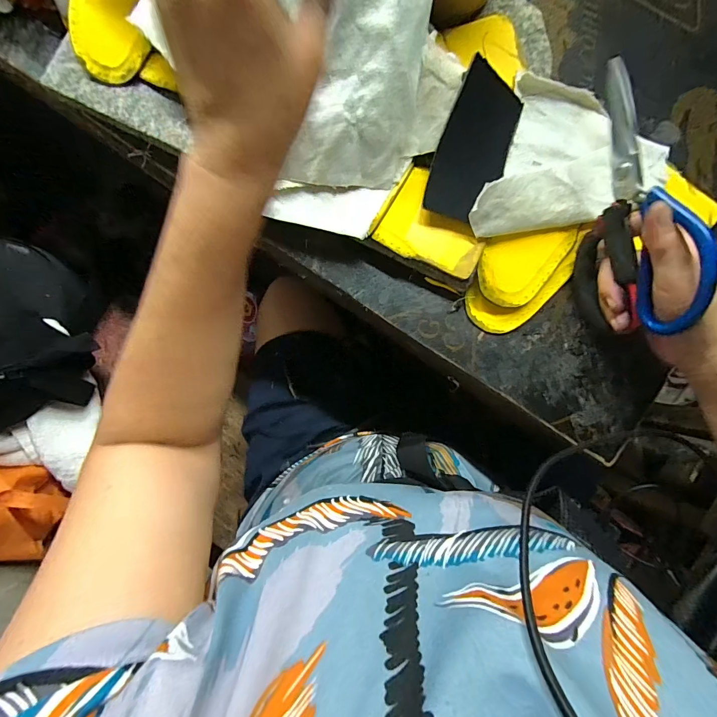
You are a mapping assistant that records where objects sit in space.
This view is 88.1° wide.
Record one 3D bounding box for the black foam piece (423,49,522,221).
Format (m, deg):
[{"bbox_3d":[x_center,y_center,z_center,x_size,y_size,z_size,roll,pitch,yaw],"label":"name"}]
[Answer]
[{"bbox_3d":[0.096,-0.170,0.301,0.060,0.011,0.112,16,98,-21],"label":"black foam piece"}]

